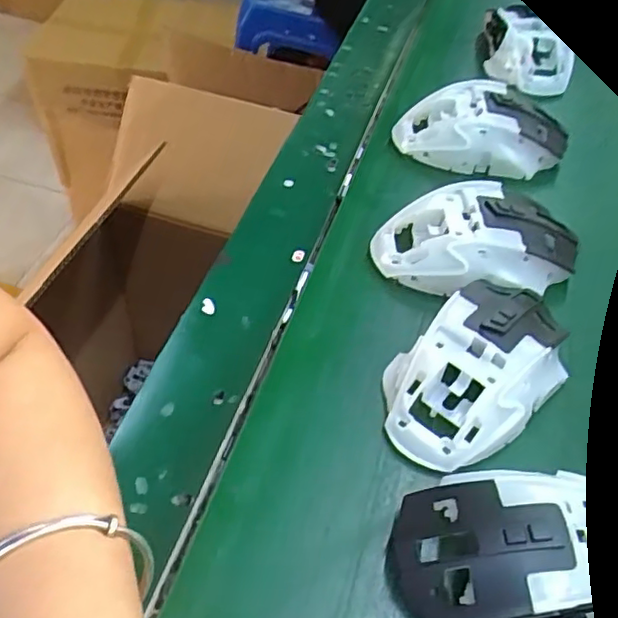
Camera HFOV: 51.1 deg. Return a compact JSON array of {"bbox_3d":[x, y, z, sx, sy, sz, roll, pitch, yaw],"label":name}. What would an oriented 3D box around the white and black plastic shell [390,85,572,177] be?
[{"bbox_3d":[0.117,-0.121,0.435,0.112,0.031,0.057,9,50,3],"label":"white and black plastic shell"}]

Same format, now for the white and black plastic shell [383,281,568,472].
[{"bbox_3d":[0.083,0.026,0.313,0.113,0.036,0.066,-37,62,-27],"label":"white and black plastic shell"}]

